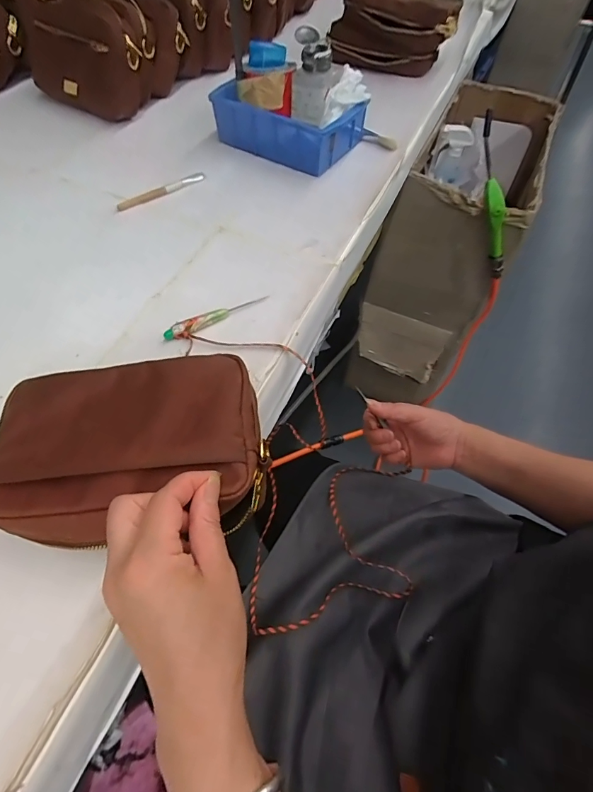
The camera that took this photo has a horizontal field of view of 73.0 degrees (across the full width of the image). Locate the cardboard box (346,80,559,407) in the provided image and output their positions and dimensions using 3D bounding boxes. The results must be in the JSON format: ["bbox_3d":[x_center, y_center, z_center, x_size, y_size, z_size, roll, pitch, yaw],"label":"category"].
[{"bbox_3d":[0.353,-0.363,0.916,0.227,0.431,0.456,23,61,12],"label":"cardboard box"}]

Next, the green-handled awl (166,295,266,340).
[{"bbox_3d":[-0.083,-0.084,0.419,0.113,0.013,0.018,-31,62,-18],"label":"green-handled awl"}]

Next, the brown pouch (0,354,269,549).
[{"bbox_3d":[-0.122,0.038,0.299,0.188,0.055,0.125,-8,57,-5],"label":"brown pouch"}]

